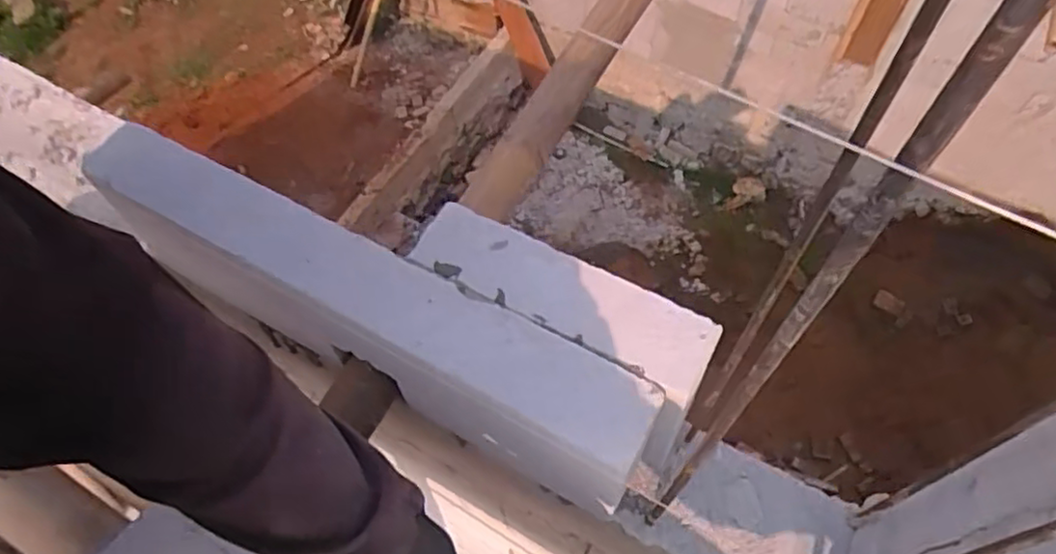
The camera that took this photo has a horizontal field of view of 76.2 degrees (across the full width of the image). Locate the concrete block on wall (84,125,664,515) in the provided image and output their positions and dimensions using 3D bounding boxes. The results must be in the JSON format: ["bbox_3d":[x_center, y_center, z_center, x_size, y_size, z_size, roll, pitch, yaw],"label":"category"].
[{"bbox_3d":[-0.163,0.032,0.652,0.584,0.166,0.086,25,64,16],"label":"concrete block on wall"}]

